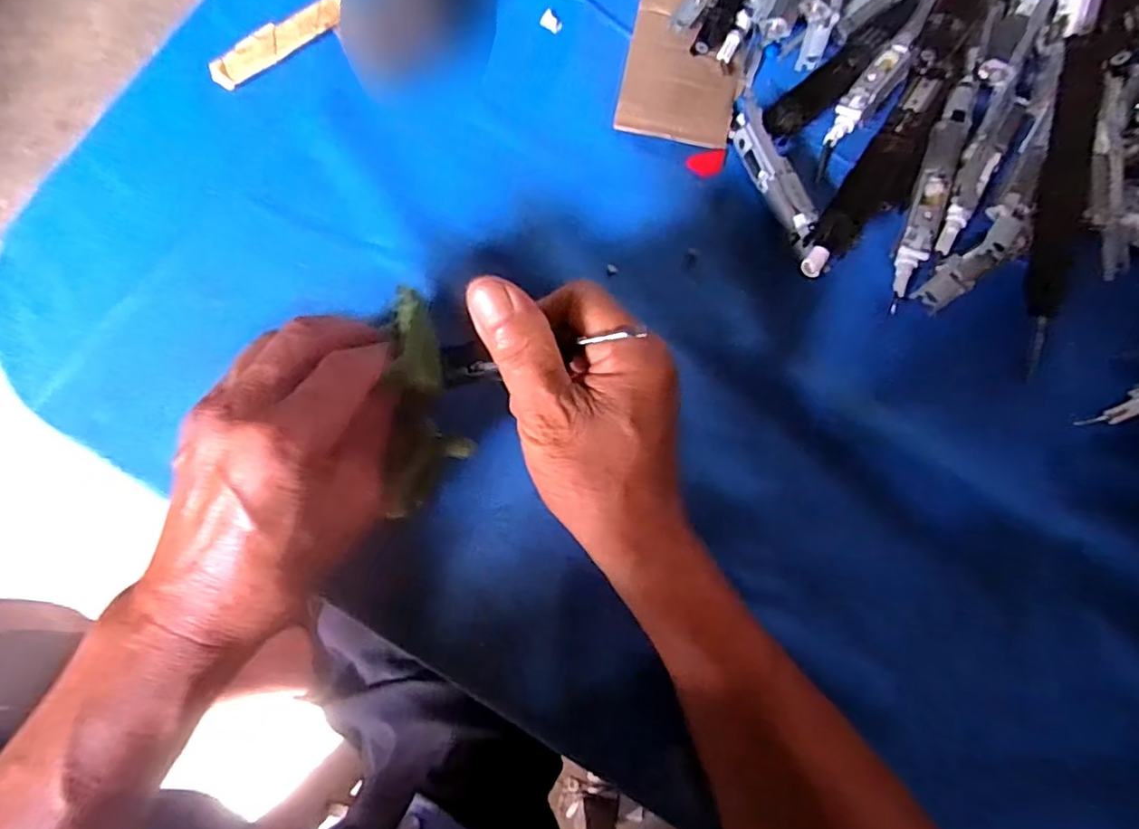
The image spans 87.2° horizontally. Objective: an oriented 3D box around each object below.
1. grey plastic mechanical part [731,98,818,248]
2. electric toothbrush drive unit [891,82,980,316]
[{"bbox_3d":[0.115,-0.133,0.335,0.019,0.019,0.091,-20,79,-5],"label":"grey plastic mechanical part"},{"bbox_3d":[0.201,-0.124,0.331,0.019,0.016,0.139,21,78,4],"label":"electric toothbrush drive unit"}]

